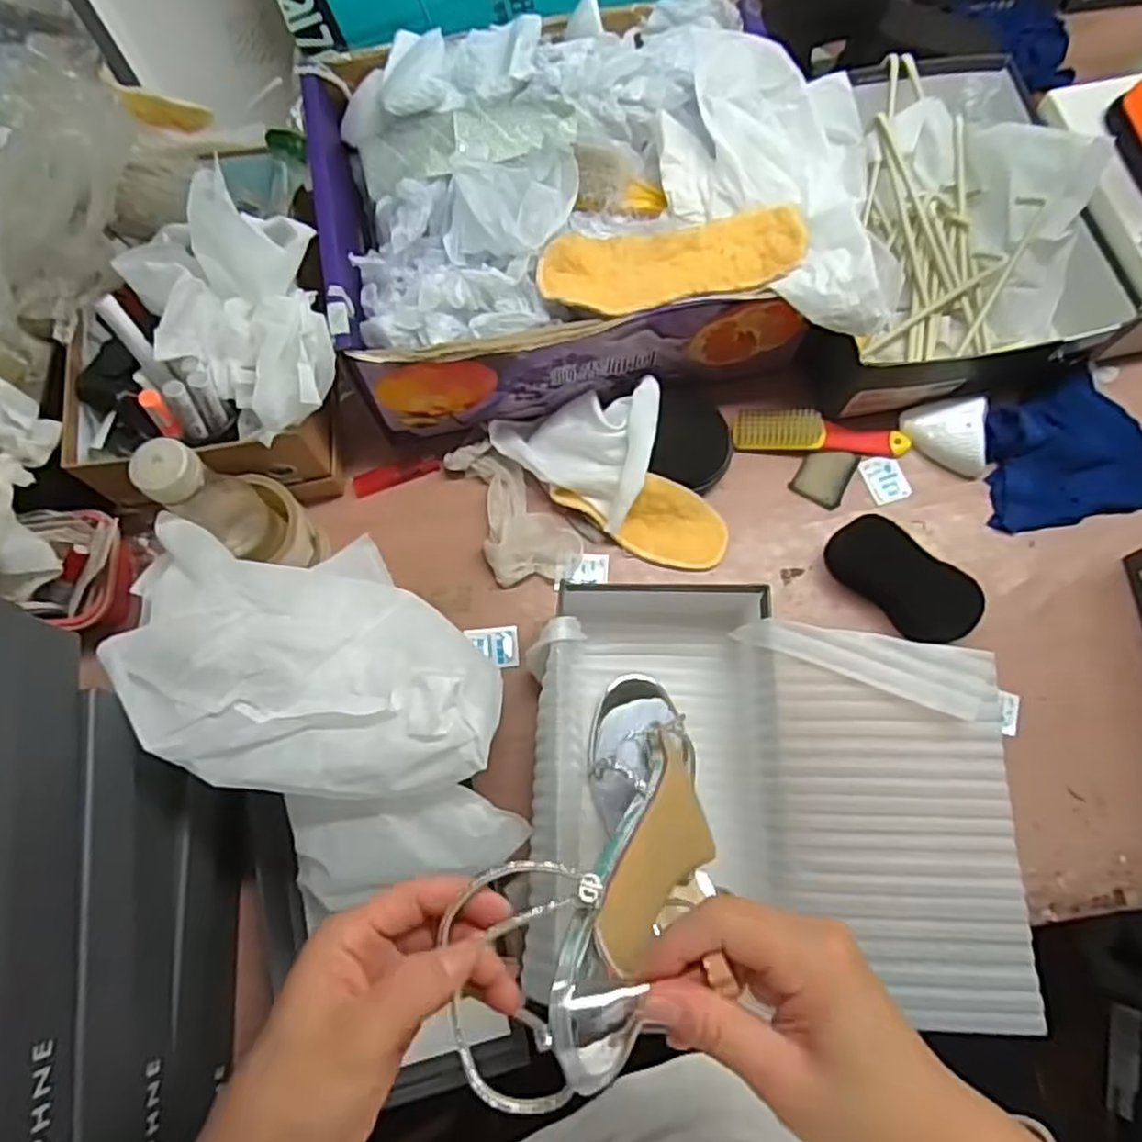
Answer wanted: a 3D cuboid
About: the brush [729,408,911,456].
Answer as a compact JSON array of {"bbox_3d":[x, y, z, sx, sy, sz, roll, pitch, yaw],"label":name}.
[{"bbox_3d":[0.229,-0.128,0.672,0.155,0.022,0.035,3,73,1],"label":"brush"}]

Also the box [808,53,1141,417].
[{"bbox_3d":[0.337,-0.324,0.687,0.259,0.108,0.333,-8,73,-2],"label":"box"}]

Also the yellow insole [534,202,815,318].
[{"bbox_3d":[0.078,-0.237,0.569,0.201,0.024,0.068,-8,73,-2],"label":"yellow insole"}]

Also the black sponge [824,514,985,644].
[{"bbox_3d":[0.280,0.007,0.625,0.060,0.037,0.127,-43,77,-12],"label":"black sponge"}]

